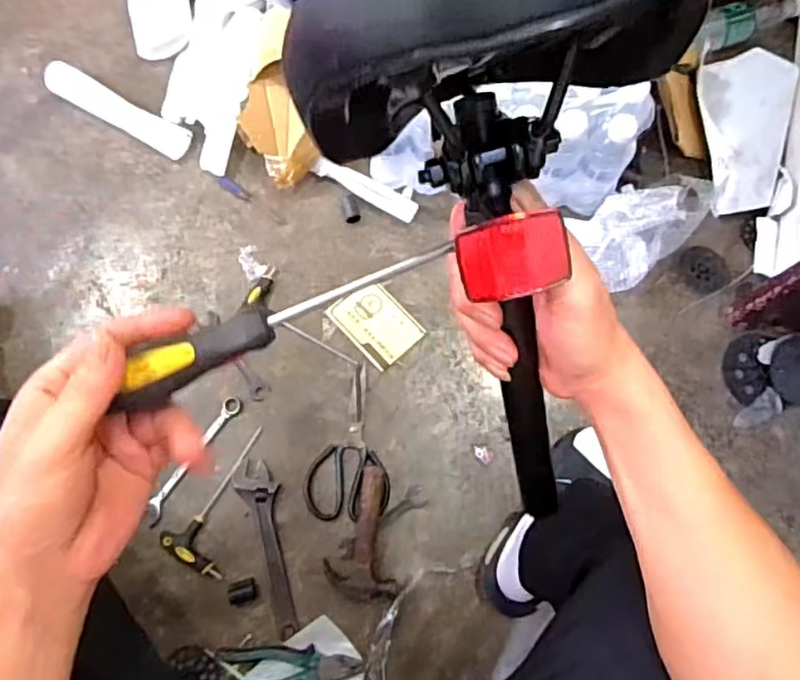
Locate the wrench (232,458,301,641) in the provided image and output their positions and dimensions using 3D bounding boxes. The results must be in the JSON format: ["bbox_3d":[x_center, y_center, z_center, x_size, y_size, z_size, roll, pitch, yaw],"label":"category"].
[{"bbox_3d":[-0.175,0.283,0.885,0.051,0.019,0.234,-20,77,-6],"label":"wrench"}]

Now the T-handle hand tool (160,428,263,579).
[{"bbox_3d":[-0.233,0.225,0.893,0.095,0.025,0.195,35,77,8],"label":"T-handle hand tool"}]

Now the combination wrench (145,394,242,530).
[{"bbox_3d":[-0.295,0.168,0.912,0.028,0.012,0.205,33,78,8],"label":"combination wrench"}]

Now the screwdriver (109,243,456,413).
[{"bbox_3d":[-0.061,-0.011,0.341,0.184,0.028,0.019,-25,77,-6],"label":"screwdriver"}]

